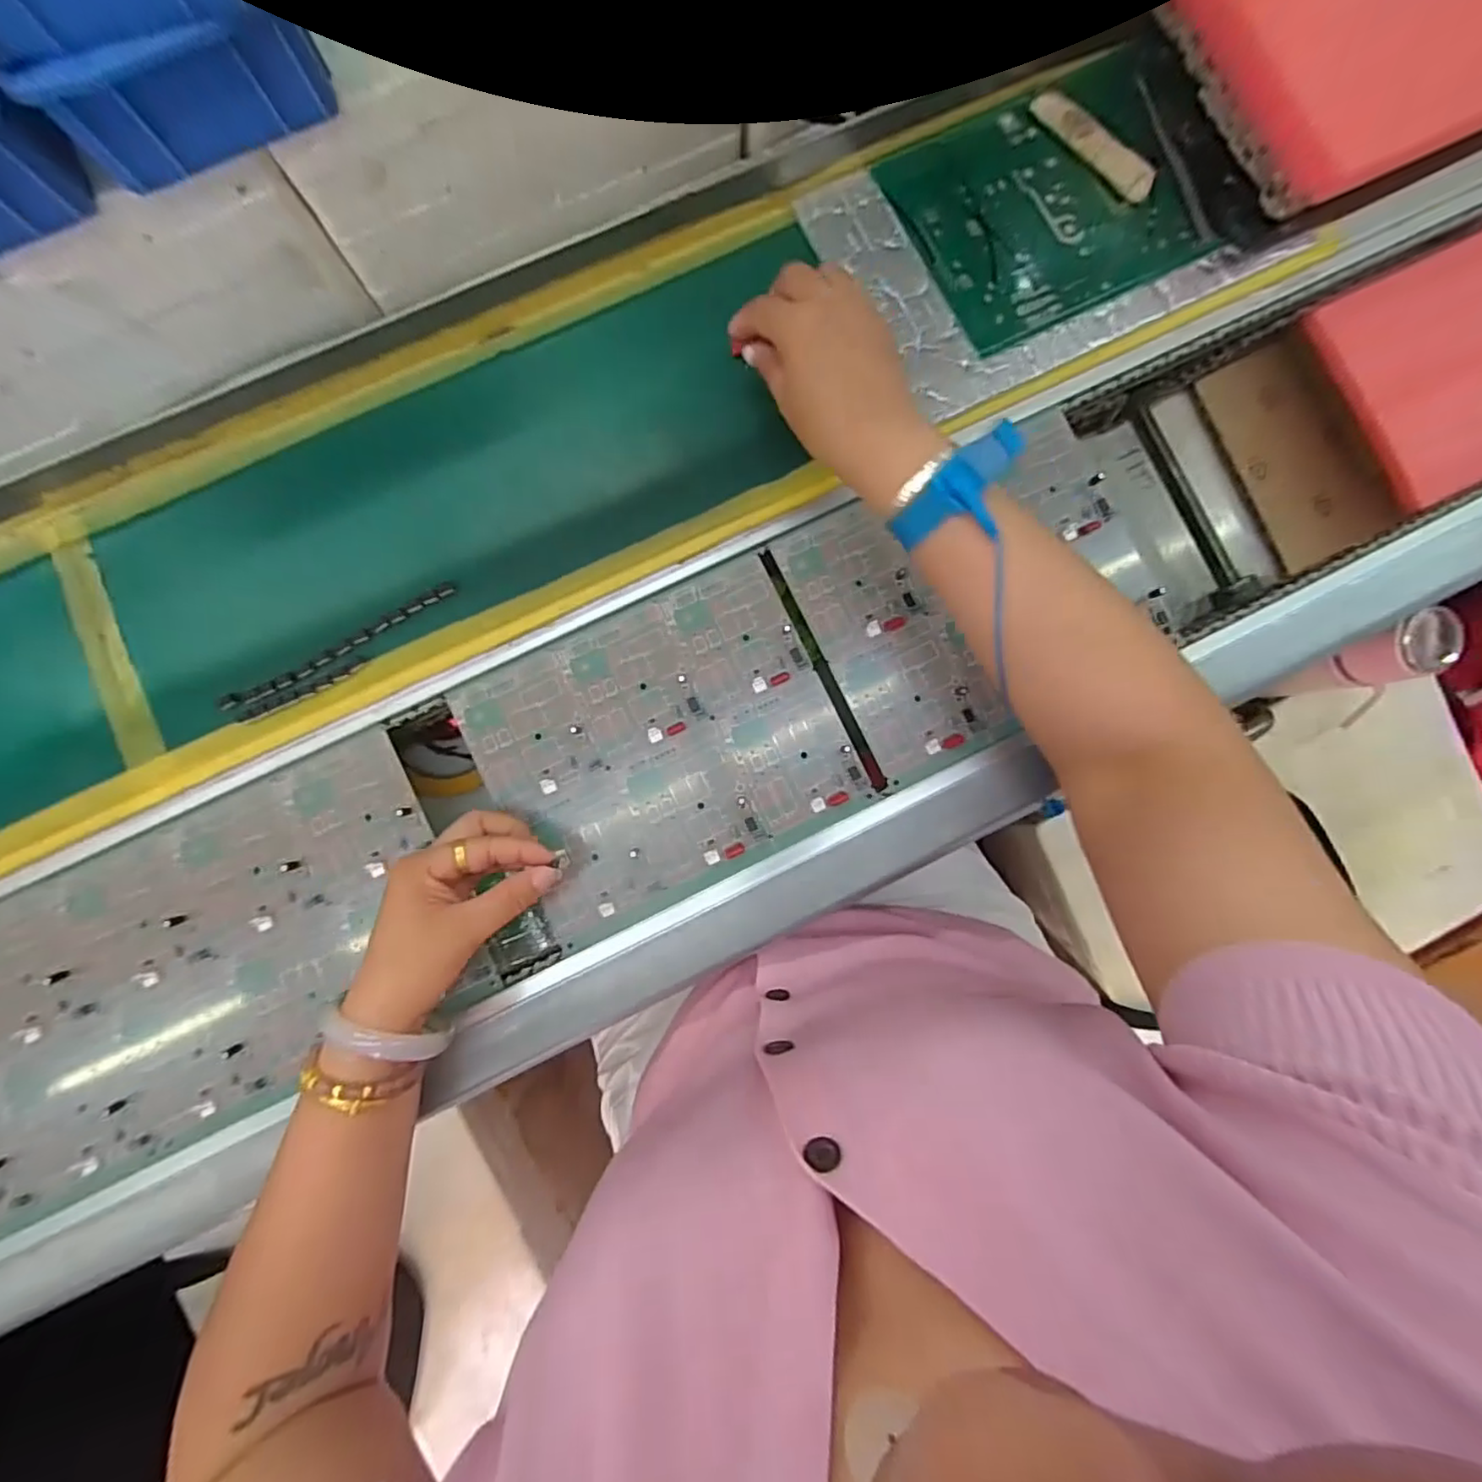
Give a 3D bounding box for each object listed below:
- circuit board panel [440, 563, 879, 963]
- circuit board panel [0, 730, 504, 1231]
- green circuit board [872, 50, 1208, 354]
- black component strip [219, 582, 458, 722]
[{"bbox_3d":[-0.047,0.005,0.398,0.212,0.007,0.172,-26,89,-3],"label":"circuit board panel"},{"bbox_3d":[-0.496,0.221,0.374,0.691,0.013,0.174,-26,89,-3],"label":"circuit board panel"},{"bbox_3d":[0.203,-0.355,0.416,0.182,0.009,0.149,-26,89,-3],"label":"green circuit board"},{"bbox_3d":[-0.239,-0.052,0.383,0.149,0.013,0.022,-30,89,-3],"label":"black component strip"}]

